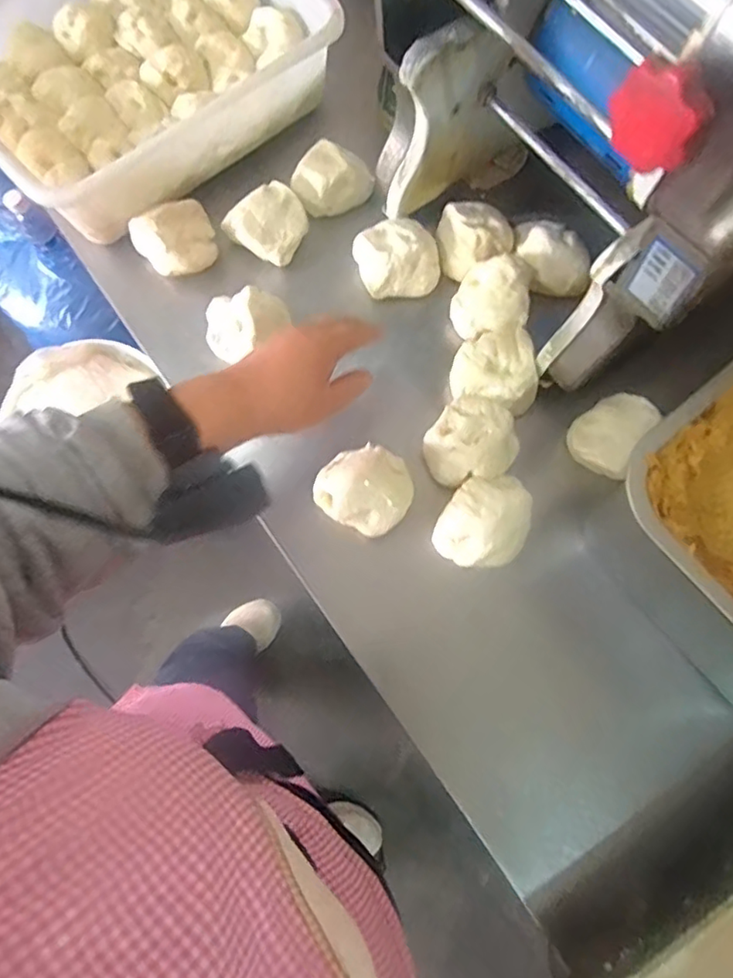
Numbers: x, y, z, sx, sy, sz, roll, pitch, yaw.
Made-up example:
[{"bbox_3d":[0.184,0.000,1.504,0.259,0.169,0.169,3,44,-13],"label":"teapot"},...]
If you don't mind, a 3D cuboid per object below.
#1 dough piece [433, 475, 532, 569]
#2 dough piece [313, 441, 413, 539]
[{"bbox_3d":[0.104,0.028,0.500,0.074,0.043,0.084,30,76,7],"label":"dough piece"},{"bbox_3d":[-0.001,-0.002,0.499,0.078,0.035,0.072,0,74,-1],"label":"dough piece"}]

